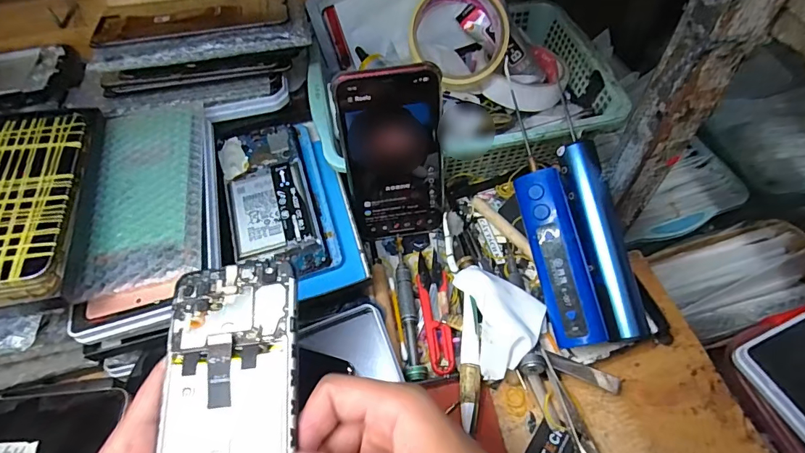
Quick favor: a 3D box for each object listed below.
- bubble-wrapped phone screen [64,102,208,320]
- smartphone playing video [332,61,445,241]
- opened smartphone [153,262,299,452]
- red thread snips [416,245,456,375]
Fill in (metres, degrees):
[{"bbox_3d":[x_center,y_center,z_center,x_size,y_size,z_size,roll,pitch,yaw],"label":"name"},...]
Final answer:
[{"bbox_3d":[-0.194,-0.026,0.332,0.086,0.015,0.175,-9,61,-7],"label":"bubble-wrapped phone screen"},{"bbox_3d":[-0.006,-0.050,0.342,0.074,0.153,0.007,-7,40,-2],"label":"smartphone playing video"},{"bbox_3d":[-0.087,0.097,0.220,0.070,0.009,0.159,-8,67,-2],"label":"opened smartphone"},{"bbox_3d":[0.027,0.066,0.347,0.023,0.006,0.101,-7,56,-1],"label":"red thread snips"}]

